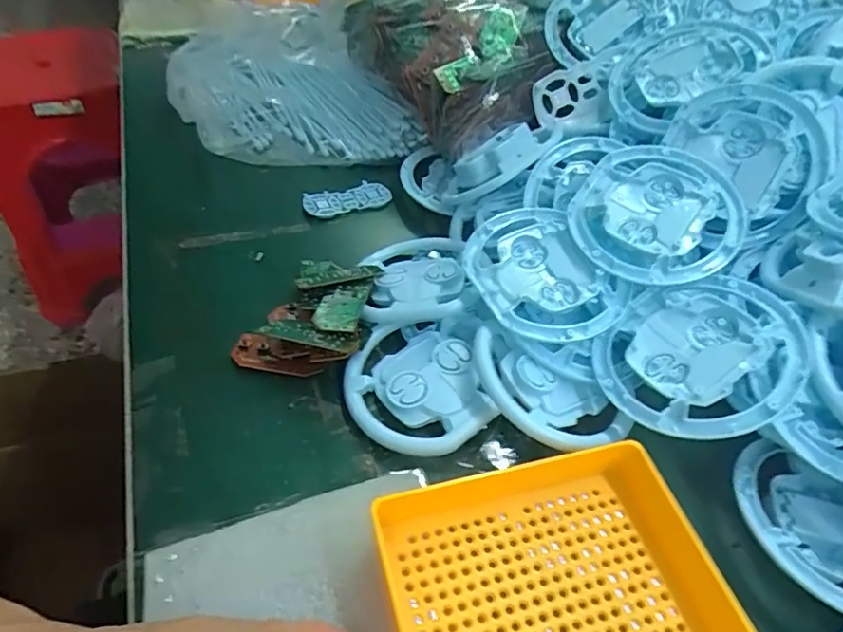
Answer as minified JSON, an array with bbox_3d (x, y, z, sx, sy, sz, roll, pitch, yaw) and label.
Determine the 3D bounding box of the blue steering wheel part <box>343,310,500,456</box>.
[{"bbox_3d":[-0.003,0.041,0.333,0.085,0.019,0.091,-2,49,-7],"label":"blue steering wheel part"}]

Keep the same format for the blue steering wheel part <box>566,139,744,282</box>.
[{"bbox_3d":[0.155,-0.069,0.355,0.103,0.010,0.111,-4,61,7],"label":"blue steering wheel part"}]

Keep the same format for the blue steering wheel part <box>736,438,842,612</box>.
[{"bbox_3d":[0.210,0.111,0.277,0.092,0.022,0.082,25,51,17],"label":"blue steering wheel part"}]

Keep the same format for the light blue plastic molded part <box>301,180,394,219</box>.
[{"bbox_3d":[-0.064,-0.100,0.463,0.072,0.010,0.030,-17,52,-19],"label":"light blue plastic molded part"}]

